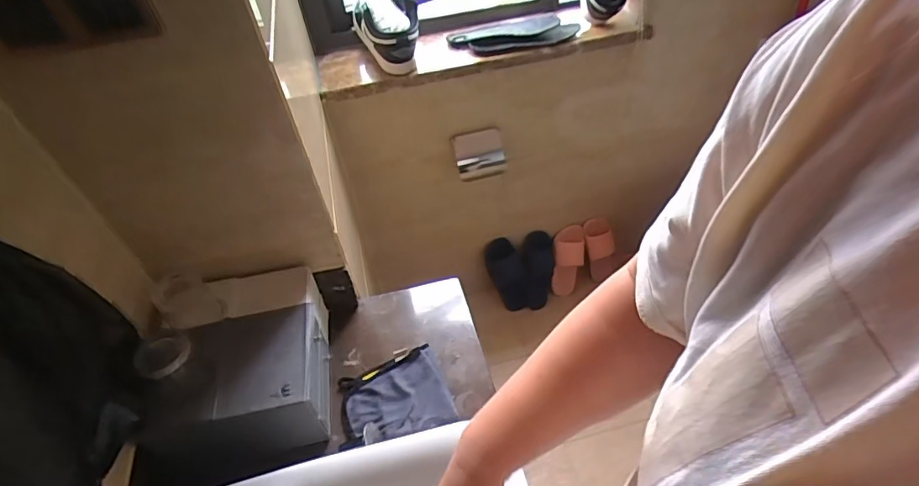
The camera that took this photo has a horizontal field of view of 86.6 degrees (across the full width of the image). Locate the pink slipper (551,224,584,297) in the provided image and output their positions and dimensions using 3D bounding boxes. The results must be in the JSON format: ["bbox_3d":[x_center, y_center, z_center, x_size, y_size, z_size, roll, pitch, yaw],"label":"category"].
[{"bbox_3d":[0.382,0.061,1.753,0.106,0.256,0.065,4,17,-5],"label":"pink slipper"}]

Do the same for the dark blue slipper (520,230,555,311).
[{"bbox_3d":[0.281,0.095,1.734,0.113,0.283,0.068,-6,23,0],"label":"dark blue slipper"}]

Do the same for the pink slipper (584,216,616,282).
[{"bbox_3d":[0.503,0.027,1.746,0.110,0.251,0.051,-19,21,-12],"label":"pink slipper"}]

